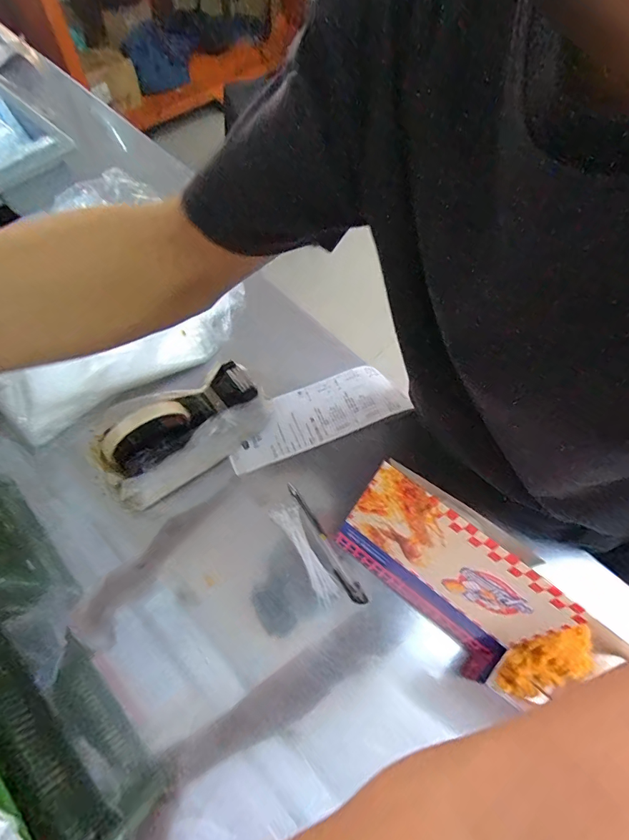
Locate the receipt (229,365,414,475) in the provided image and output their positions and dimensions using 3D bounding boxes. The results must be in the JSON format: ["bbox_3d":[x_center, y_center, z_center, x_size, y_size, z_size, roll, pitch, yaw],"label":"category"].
[{"bbox_3d":[0.000,-0.008,0.501,0.215,0.012,0.079,-20,66,-10],"label":"receipt"}]

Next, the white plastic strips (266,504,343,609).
[{"bbox_3d":[-0.007,0.138,0.432,0.029,0.014,0.110,-30,69,-16],"label":"white plastic strips"}]

